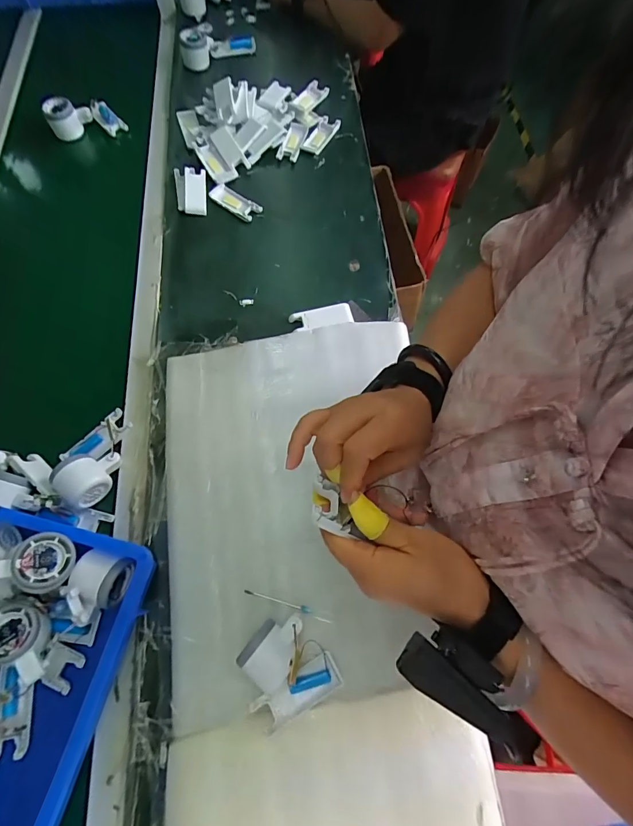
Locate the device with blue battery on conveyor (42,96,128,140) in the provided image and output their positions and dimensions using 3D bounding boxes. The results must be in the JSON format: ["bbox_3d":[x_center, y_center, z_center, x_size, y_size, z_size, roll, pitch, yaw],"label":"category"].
[{"bbox_3d":[-0.476,-0.615,0.814,0.149,0.062,0.057,-5,68,-2],"label":"device with blue battery on conveyor"}]

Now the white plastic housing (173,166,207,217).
[{"bbox_3d":[-0.239,-0.420,0.755,0.059,0.020,0.106,-7,77,3],"label":"white plastic housing"}]

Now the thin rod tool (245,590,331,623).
[{"bbox_3d":[-0.036,0.241,0.496,0.113,0.004,0.010,15,69,6],"label":"thin rod tool"}]

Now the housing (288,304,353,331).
[{"bbox_3d":[0.009,-0.158,0.651,0.101,0.011,0.035,-12,68,-4],"label":"housing"}]

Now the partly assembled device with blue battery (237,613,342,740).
[{"bbox_3d":[-0.035,0.292,0.451,0.102,0.048,0.102,-25,70,-10],"label":"partly assembled device with blue battery"}]

